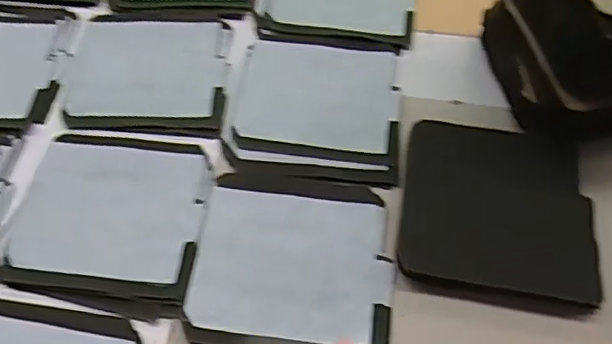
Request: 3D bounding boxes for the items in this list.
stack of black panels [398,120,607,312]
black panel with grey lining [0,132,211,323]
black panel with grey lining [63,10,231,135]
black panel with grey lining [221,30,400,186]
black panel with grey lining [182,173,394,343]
[{"bbox_3d":[0.141,0.023,0.419,0.134,0.012,0.137,4,57,13],"label":"stack of black panels"},{"bbox_3d":[-0.147,0.030,0.421,0.144,0.005,0.136,10,60,5],"label":"black panel with grey lining"},{"bbox_3d":[-0.138,-0.092,0.501,0.135,0.006,0.138,2,59,0],"label":"black panel with grey lining"},{"bbox_3d":[0.010,-0.060,0.475,0.133,0.008,0.146,6,59,3],"label":"black panel with grey lining"},{"bbox_3d":[-0.009,0.063,0.404,0.138,0.005,0.135,6,59,3],"label":"black panel with grey lining"}]

